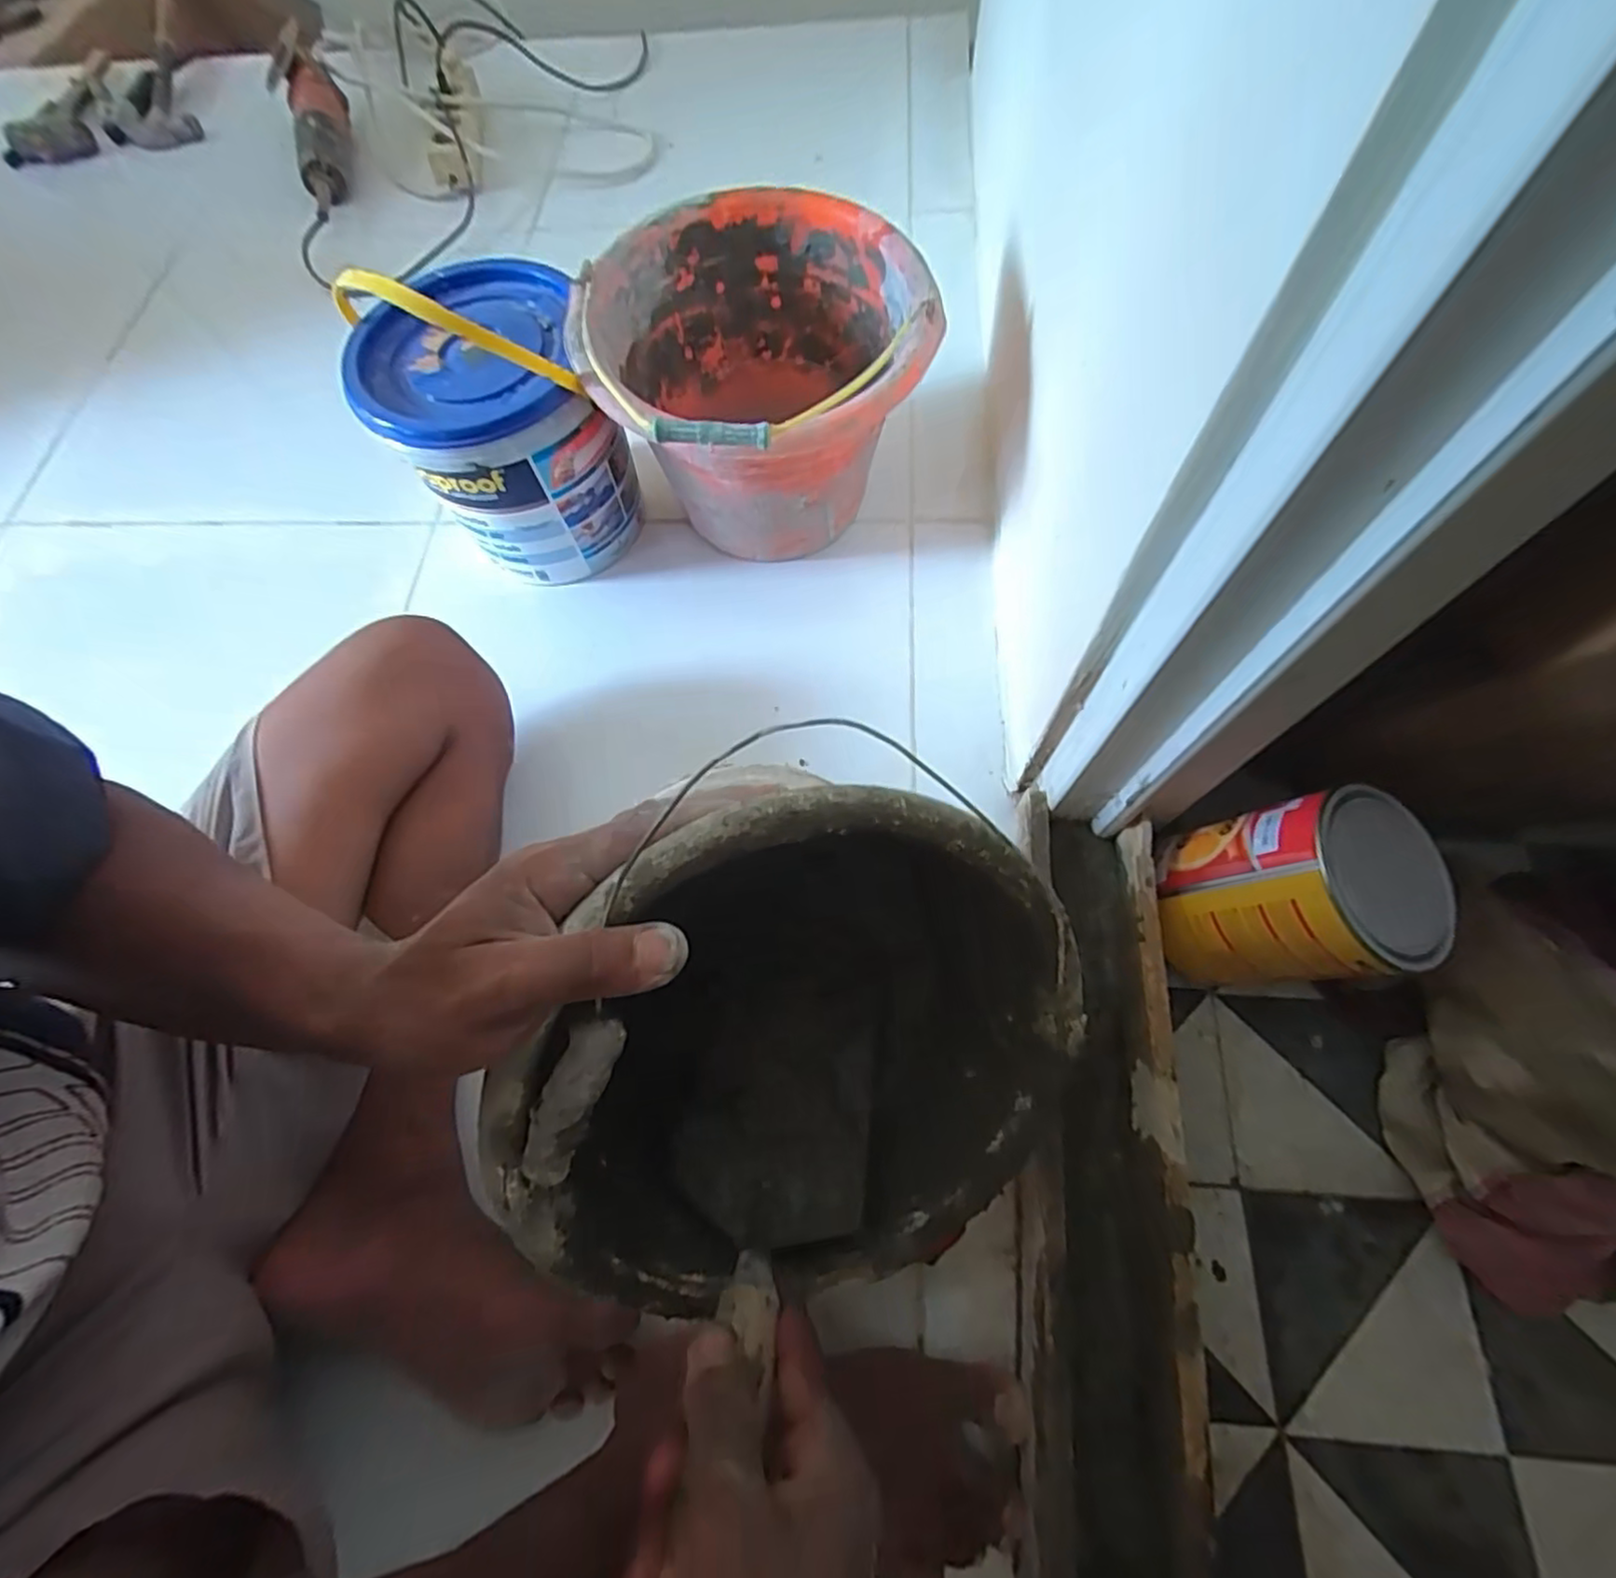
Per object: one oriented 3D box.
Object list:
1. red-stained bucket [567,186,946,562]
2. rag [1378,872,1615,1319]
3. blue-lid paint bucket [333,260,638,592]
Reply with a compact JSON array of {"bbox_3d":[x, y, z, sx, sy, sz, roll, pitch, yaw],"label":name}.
[{"bbox_3d":[-0.041,-0.345,0.609,0.289,0.209,0.289,-1,68,3],"label":"red-stained bucket"},{"bbox_3d":[0.452,0.180,0.421,0.153,0.095,0.248,7,67,5],"label":"rag"},{"bbox_3d":[-0.265,-0.324,0.585,0.175,0.253,0.192,-1,68,3],"label":"blue-lid paint bucket"}]

